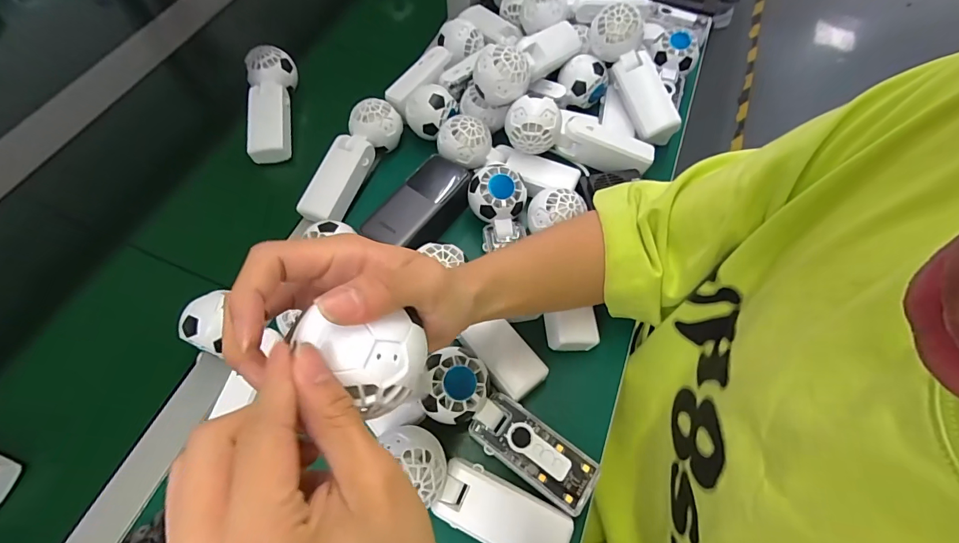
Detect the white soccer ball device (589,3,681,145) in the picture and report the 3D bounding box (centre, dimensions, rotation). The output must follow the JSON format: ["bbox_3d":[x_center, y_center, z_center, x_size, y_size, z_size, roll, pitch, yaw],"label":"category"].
[{"bbox_3d":[0.189,-0.238,0.504,0.056,0.057,0.168,-22,86,-10],"label":"white soccer ball device"}]

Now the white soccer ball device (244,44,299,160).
[{"bbox_3d":[-0.271,-0.215,0.532,0.054,0.050,0.154,-5,62,-2],"label":"white soccer ball device"}]

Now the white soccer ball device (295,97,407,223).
[{"bbox_3d":[-0.151,-0.135,0.485,0.055,0.048,0.167,24,65,13],"label":"white soccer ball device"}]

